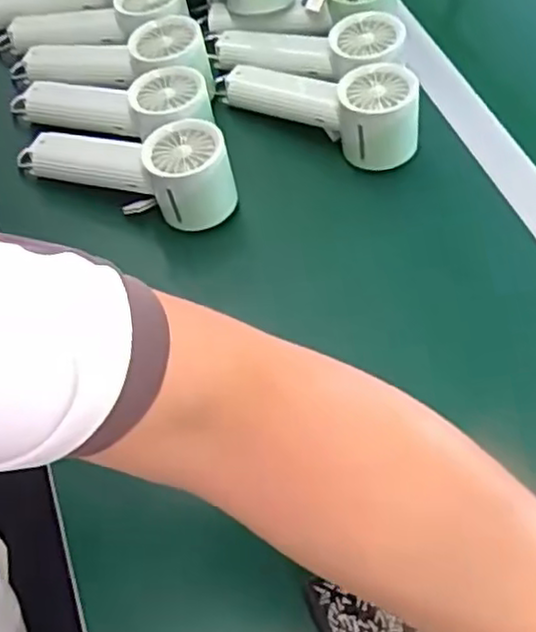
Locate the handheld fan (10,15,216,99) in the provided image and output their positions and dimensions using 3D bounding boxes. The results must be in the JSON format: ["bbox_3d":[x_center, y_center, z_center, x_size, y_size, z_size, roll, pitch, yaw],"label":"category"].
[{"bbox_3d":[-0.146,-0.213,0.632,0.200,0.063,0.069,-1,57,17],"label":"handheld fan"}]

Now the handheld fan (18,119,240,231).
[{"bbox_3d":[-0.114,-0.118,0.570,0.194,0.063,0.061,10,58,24],"label":"handheld fan"}]

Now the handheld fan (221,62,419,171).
[{"bbox_3d":[0.046,-0.178,0.602,0.180,0.063,0.064,22,60,30],"label":"handheld fan"}]

